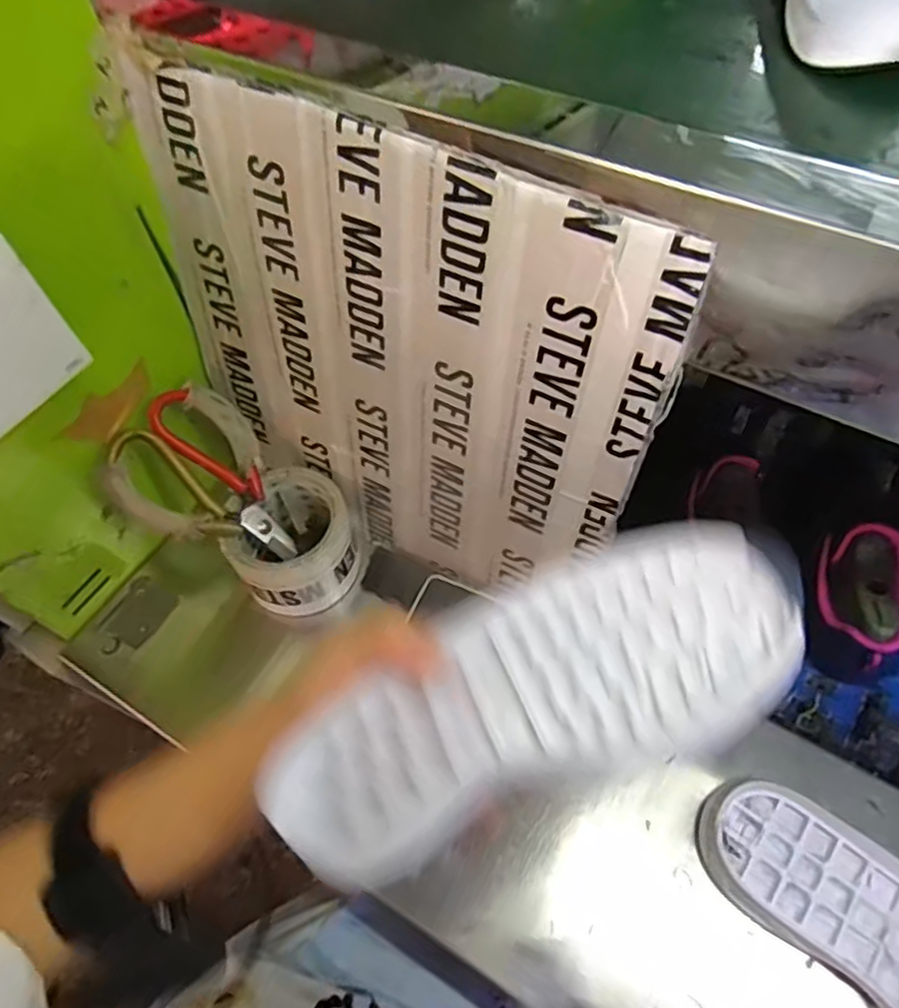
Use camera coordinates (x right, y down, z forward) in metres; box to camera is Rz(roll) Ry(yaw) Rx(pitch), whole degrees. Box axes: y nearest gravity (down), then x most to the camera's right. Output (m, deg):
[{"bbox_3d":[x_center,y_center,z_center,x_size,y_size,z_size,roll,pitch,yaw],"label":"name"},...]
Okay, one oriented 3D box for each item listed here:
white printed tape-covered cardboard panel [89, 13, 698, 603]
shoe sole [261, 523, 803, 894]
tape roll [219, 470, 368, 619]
[{"bbox_3d":[-0.045,-0.077,0.425,0.341,0.313,0.012,26,53,17],"label":"white printed tape-covered cardboard panel"},{"bbox_3d":[0.028,0.079,0.268,0.216,0.017,0.091,-28,58,5],"label":"shoe sole"},{"bbox_3d":[-0.118,0.032,0.523,0.087,0.066,0.106,15,59,13],"label":"tape roll"}]

